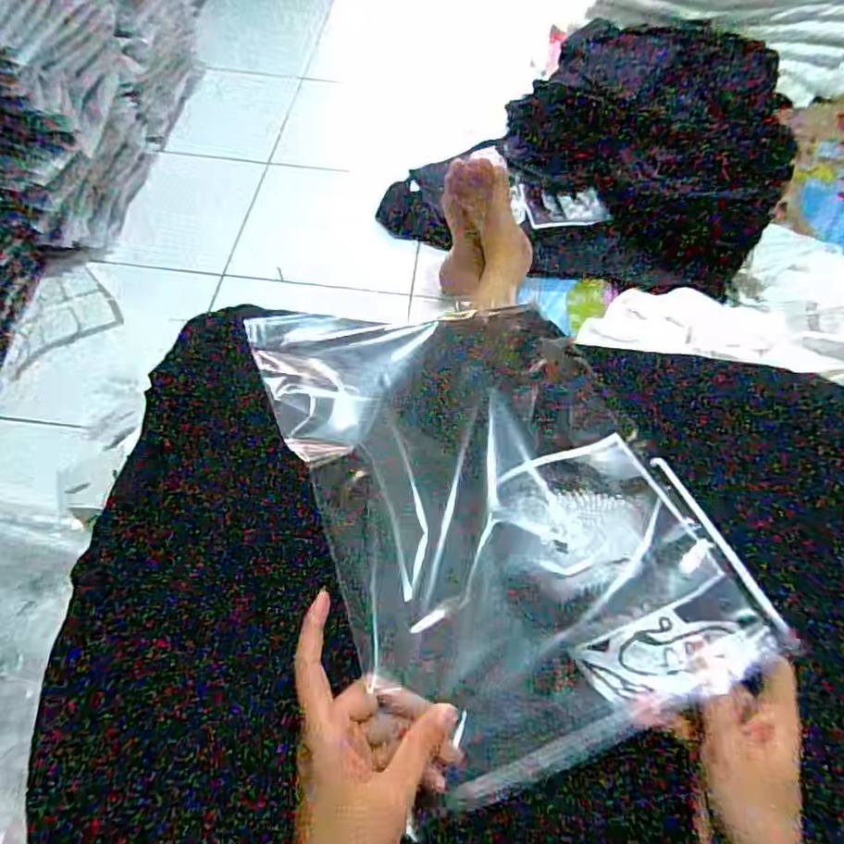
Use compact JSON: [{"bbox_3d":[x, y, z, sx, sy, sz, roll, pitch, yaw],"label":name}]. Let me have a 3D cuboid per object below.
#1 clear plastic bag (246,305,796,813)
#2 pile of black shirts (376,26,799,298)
[{"bbox_3d":[0.047,0.038,0.420,0.241,0.040,0.350,-18,61,-14],"label":"clear plastic bag"},{"bbox_3d":[0.410,-0.475,1.080,0.477,0.226,0.546,4,58,-2],"label":"pile of black shirts"}]

